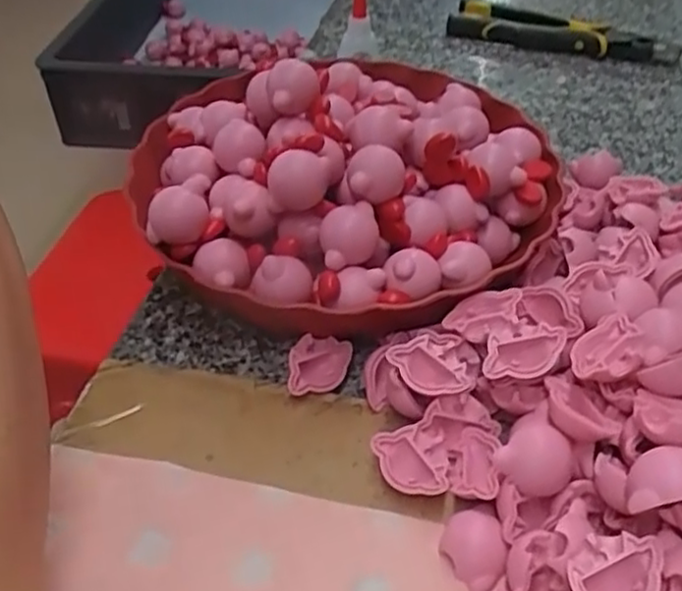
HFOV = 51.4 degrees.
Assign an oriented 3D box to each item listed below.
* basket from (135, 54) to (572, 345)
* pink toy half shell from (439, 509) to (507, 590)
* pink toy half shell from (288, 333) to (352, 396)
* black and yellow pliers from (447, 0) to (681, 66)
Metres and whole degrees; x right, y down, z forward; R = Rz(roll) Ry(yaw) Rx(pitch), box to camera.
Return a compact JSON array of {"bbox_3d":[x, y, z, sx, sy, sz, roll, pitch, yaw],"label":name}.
[{"bbox_3d":[0.007,-0.076,0.410,0.219,0.096,0.240,-1,44,1],"label":"basket"},{"bbox_3d":[0.053,0.099,0.277,0.022,0.014,0.029,-20,47,-18],"label":"pink toy half shell"},{"bbox_3d":[-0.010,0.034,0.341,0.027,0.020,0.027,2,44,3],"label":"pink toy half shell"},{"bbox_3d":[0.192,-0.229,0.619,0.190,0.026,0.051,12,45,14],"label":"black and yellow pliers"}]

